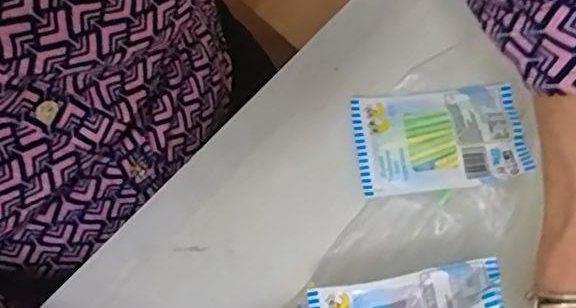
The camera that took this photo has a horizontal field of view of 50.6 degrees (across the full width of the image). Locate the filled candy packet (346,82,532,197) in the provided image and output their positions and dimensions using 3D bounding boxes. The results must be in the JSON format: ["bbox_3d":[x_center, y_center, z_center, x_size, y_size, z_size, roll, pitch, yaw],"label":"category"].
[{"bbox_3d":[0.094,-0.011,0.377,0.101,0.008,0.062,-6,77,-2],"label":"filled candy packet"}]

